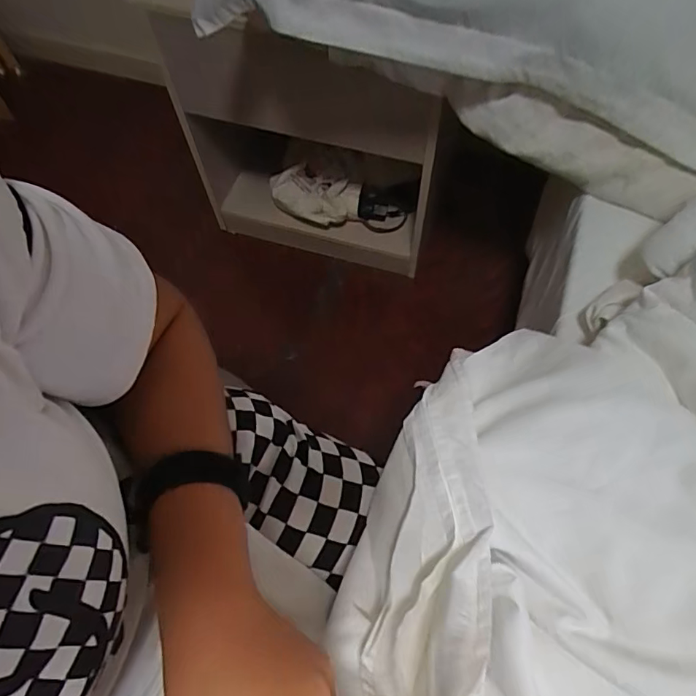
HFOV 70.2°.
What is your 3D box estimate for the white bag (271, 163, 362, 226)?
[{"bbox_3d":[-0.082,-0.342,1.114,0.214,0.092,0.080,10,64,6],"label":"white bag"}]

